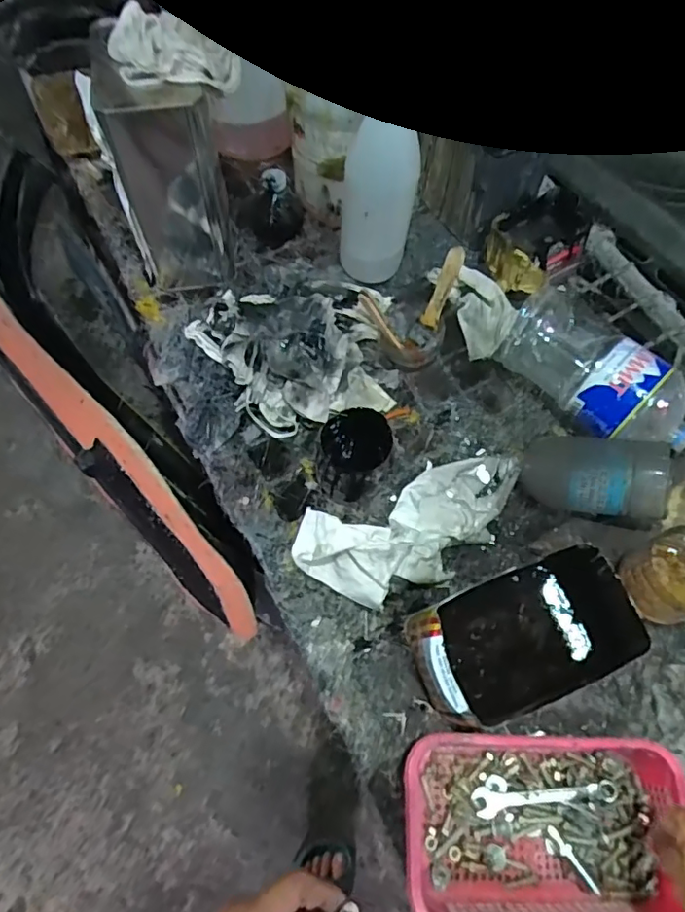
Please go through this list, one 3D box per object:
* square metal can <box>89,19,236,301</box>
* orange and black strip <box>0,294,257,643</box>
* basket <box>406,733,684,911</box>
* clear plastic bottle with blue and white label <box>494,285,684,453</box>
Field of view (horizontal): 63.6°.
[{"bbox_3d":[-0.191,-0.307,0.642,0.117,0.243,0.086,3,65,3],"label":"square metal can"},{"bbox_3d":[-0.499,-0.038,1.109,0.103,0.306,1.010,-40,85,-16],"label":"orange and black strip"},{"bbox_3d":[0.161,0.299,0.445,0.216,0.064,0.128,1,65,2],"label":"basket"},{"bbox_3d":[0.282,-0.082,0.616,0.098,0.104,0.220,-38,70,-15],"label":"clear plastic bottle with blue and white label"}]

